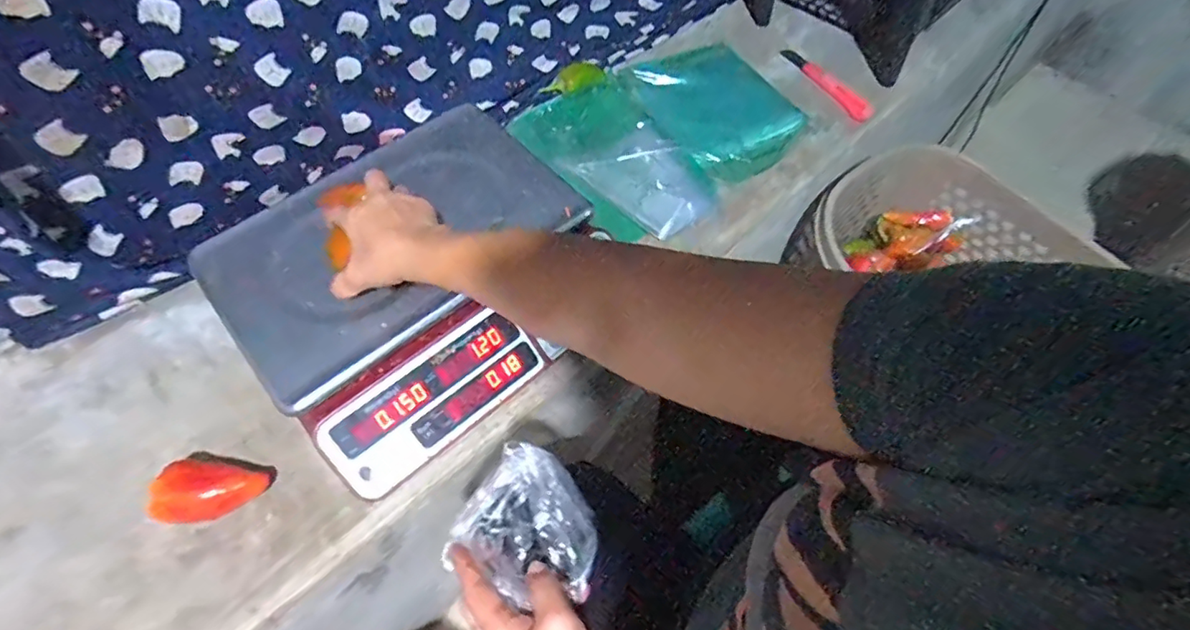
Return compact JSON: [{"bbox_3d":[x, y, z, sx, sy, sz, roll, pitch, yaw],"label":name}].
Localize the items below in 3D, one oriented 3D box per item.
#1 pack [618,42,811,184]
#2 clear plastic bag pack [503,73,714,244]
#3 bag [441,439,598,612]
[{"bbox_3d":[0.168,-0.319,0.823,0.169,0.032,0.289,-26,63,-14],"label":"pack"},{"bbox_3d":[0.022,-0.212,0.762,0.176,0.034,0.295,-28,63,-15],"label":"clear plastic bag pack"},{"bbox_3d":[-0.045,0.158,0.427,0.102,0.045,0.099,24,63,13],"label":"bag"}]

